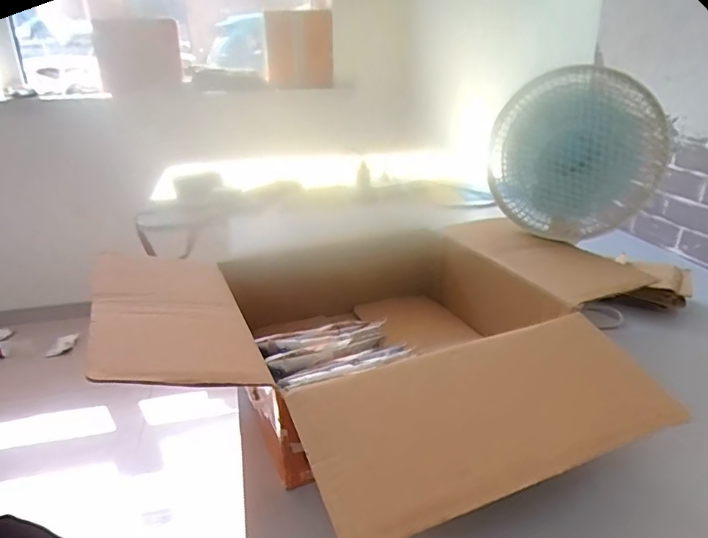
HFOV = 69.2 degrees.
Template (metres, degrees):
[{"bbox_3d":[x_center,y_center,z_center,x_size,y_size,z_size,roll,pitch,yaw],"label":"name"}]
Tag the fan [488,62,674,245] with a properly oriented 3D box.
[{"bbox_3d":[0.288,-0.149,0.681,0.220,0.198,0.079,11,26,25],"label":"fan"}]

